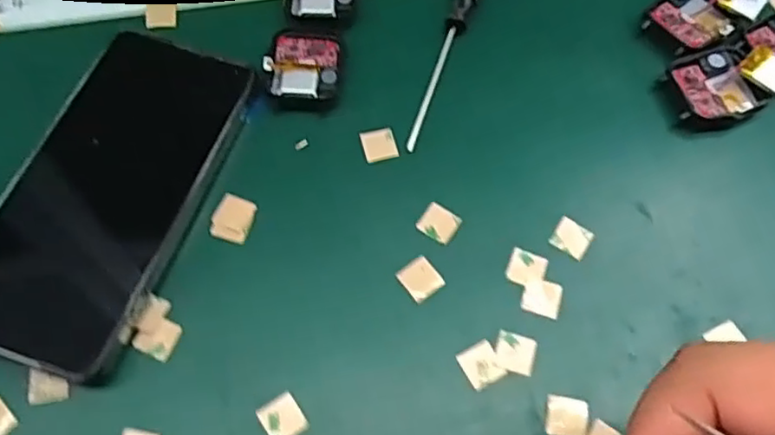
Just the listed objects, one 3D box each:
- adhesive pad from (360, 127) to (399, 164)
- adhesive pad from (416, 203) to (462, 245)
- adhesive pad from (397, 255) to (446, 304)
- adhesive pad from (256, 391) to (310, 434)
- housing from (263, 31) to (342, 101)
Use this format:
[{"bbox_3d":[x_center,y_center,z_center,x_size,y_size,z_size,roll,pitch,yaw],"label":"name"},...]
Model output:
[{"bbox_3d":[-0.004,-0.035,0.308,0.016,0.004,0.016,-13,66,-7],"label":"adhesive pad"},{"bbox_3d":[0.023,0.002,0.292,0.017,0.004,0.016,31,68,13],"label":"adhesive pad"},{"bbox_3d":[0.014,0.027,0.281,0.016,0.004,0.017,-36,70,-16],"label":"adhesive pad"},{"bbox_3d":[-0.042,0.080,0.256,0.015,0.004,0.018,-31,69,-14],"label":"adhesive pad"},{"bbox_3d":[-0.041,-0.076,0.319,0.035,0.009,0.039,2,65,0],"label":"housing"}]

